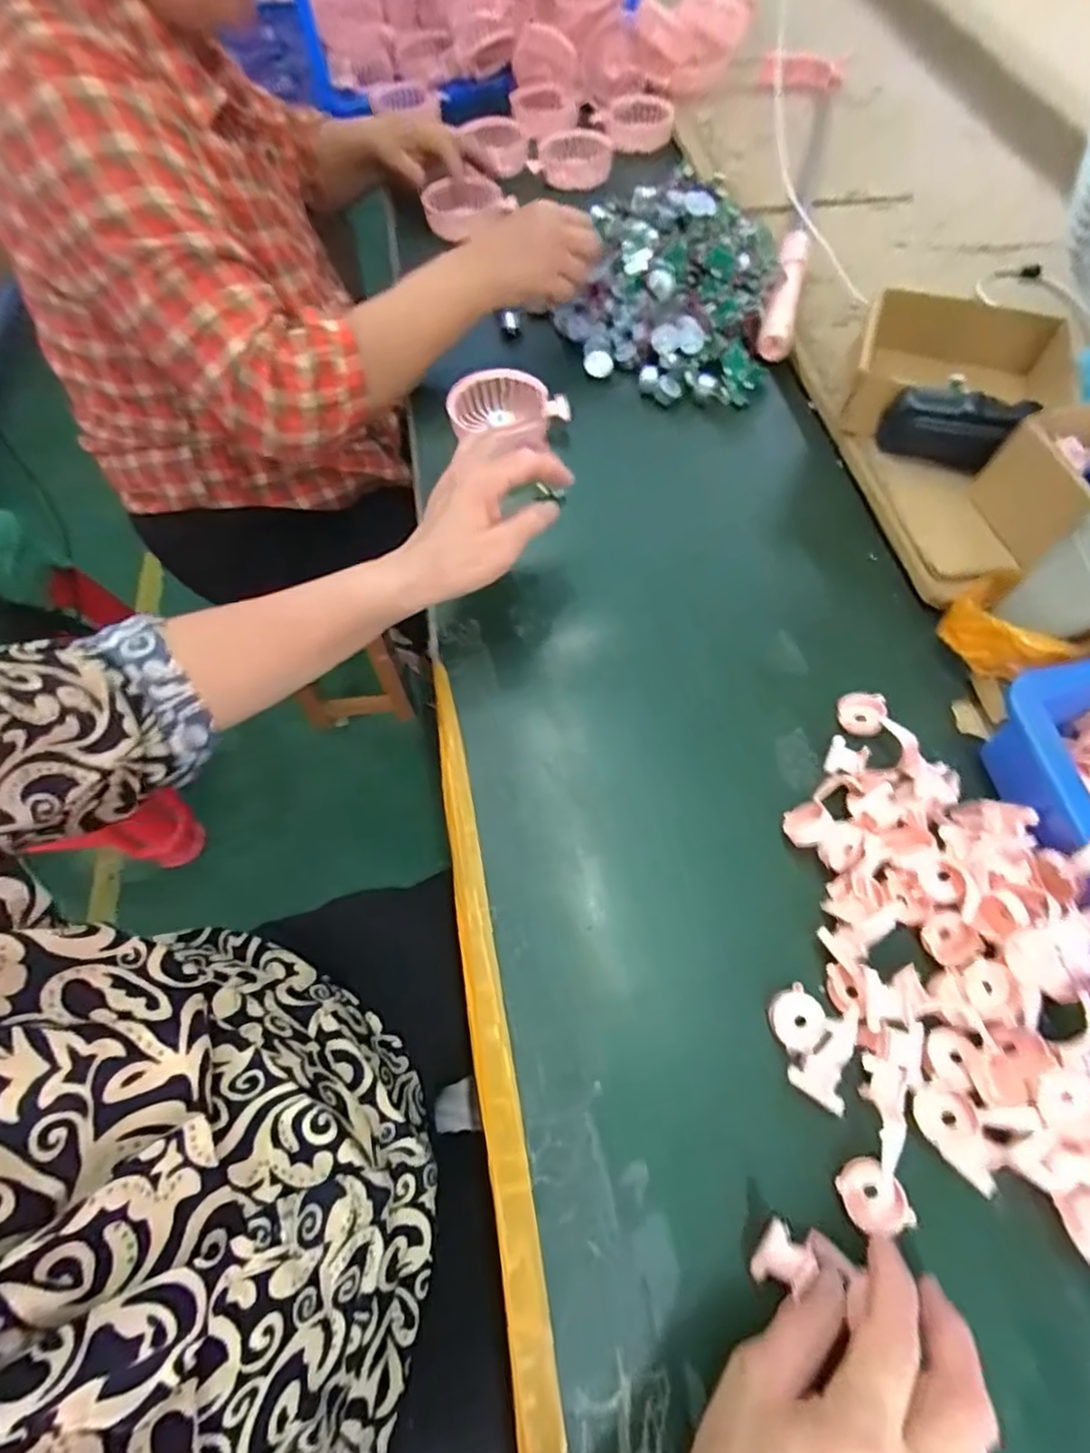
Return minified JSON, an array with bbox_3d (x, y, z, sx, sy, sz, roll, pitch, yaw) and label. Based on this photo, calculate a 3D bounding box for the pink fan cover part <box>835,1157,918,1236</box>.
[{"bbox_3d":[0.163,0.234,0.317,0.029,0.009,0.030,0,64,1],"label":"pink fan cover part"}]

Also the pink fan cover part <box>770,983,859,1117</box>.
[{"bbox_3d":[0.144,0.174,0.349,0.047,0.012,0.048,28,67,15],"label":"pink fan cover part"}]

